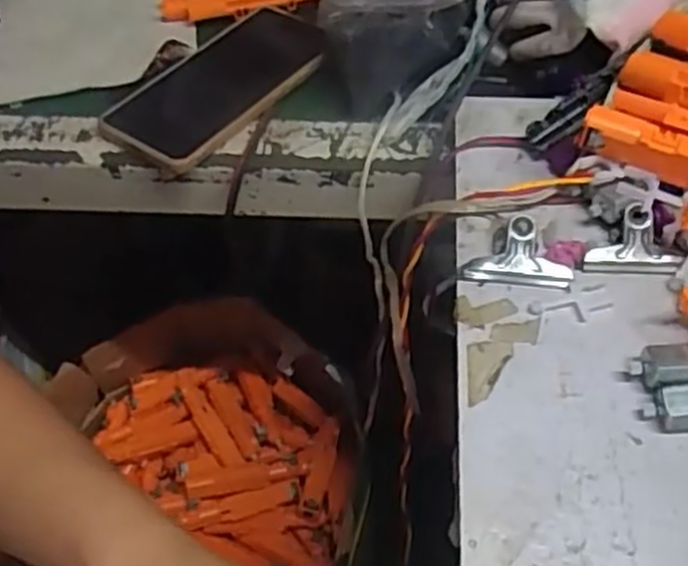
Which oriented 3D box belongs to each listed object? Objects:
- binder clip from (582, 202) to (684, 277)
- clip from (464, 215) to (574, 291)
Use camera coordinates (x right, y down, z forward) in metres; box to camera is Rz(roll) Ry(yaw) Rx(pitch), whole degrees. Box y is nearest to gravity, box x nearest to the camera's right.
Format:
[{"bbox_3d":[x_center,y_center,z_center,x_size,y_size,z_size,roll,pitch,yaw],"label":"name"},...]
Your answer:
[{"bbox_3d":[0.150,-0.022,0.409,0.048,0.021,0.032,2,53,4],"label":"binder clip"},{"bbox_3d":[0.092,-0.015,0.408,0.054,0.020,0.032,6,53,8],"label":"clip"}]

